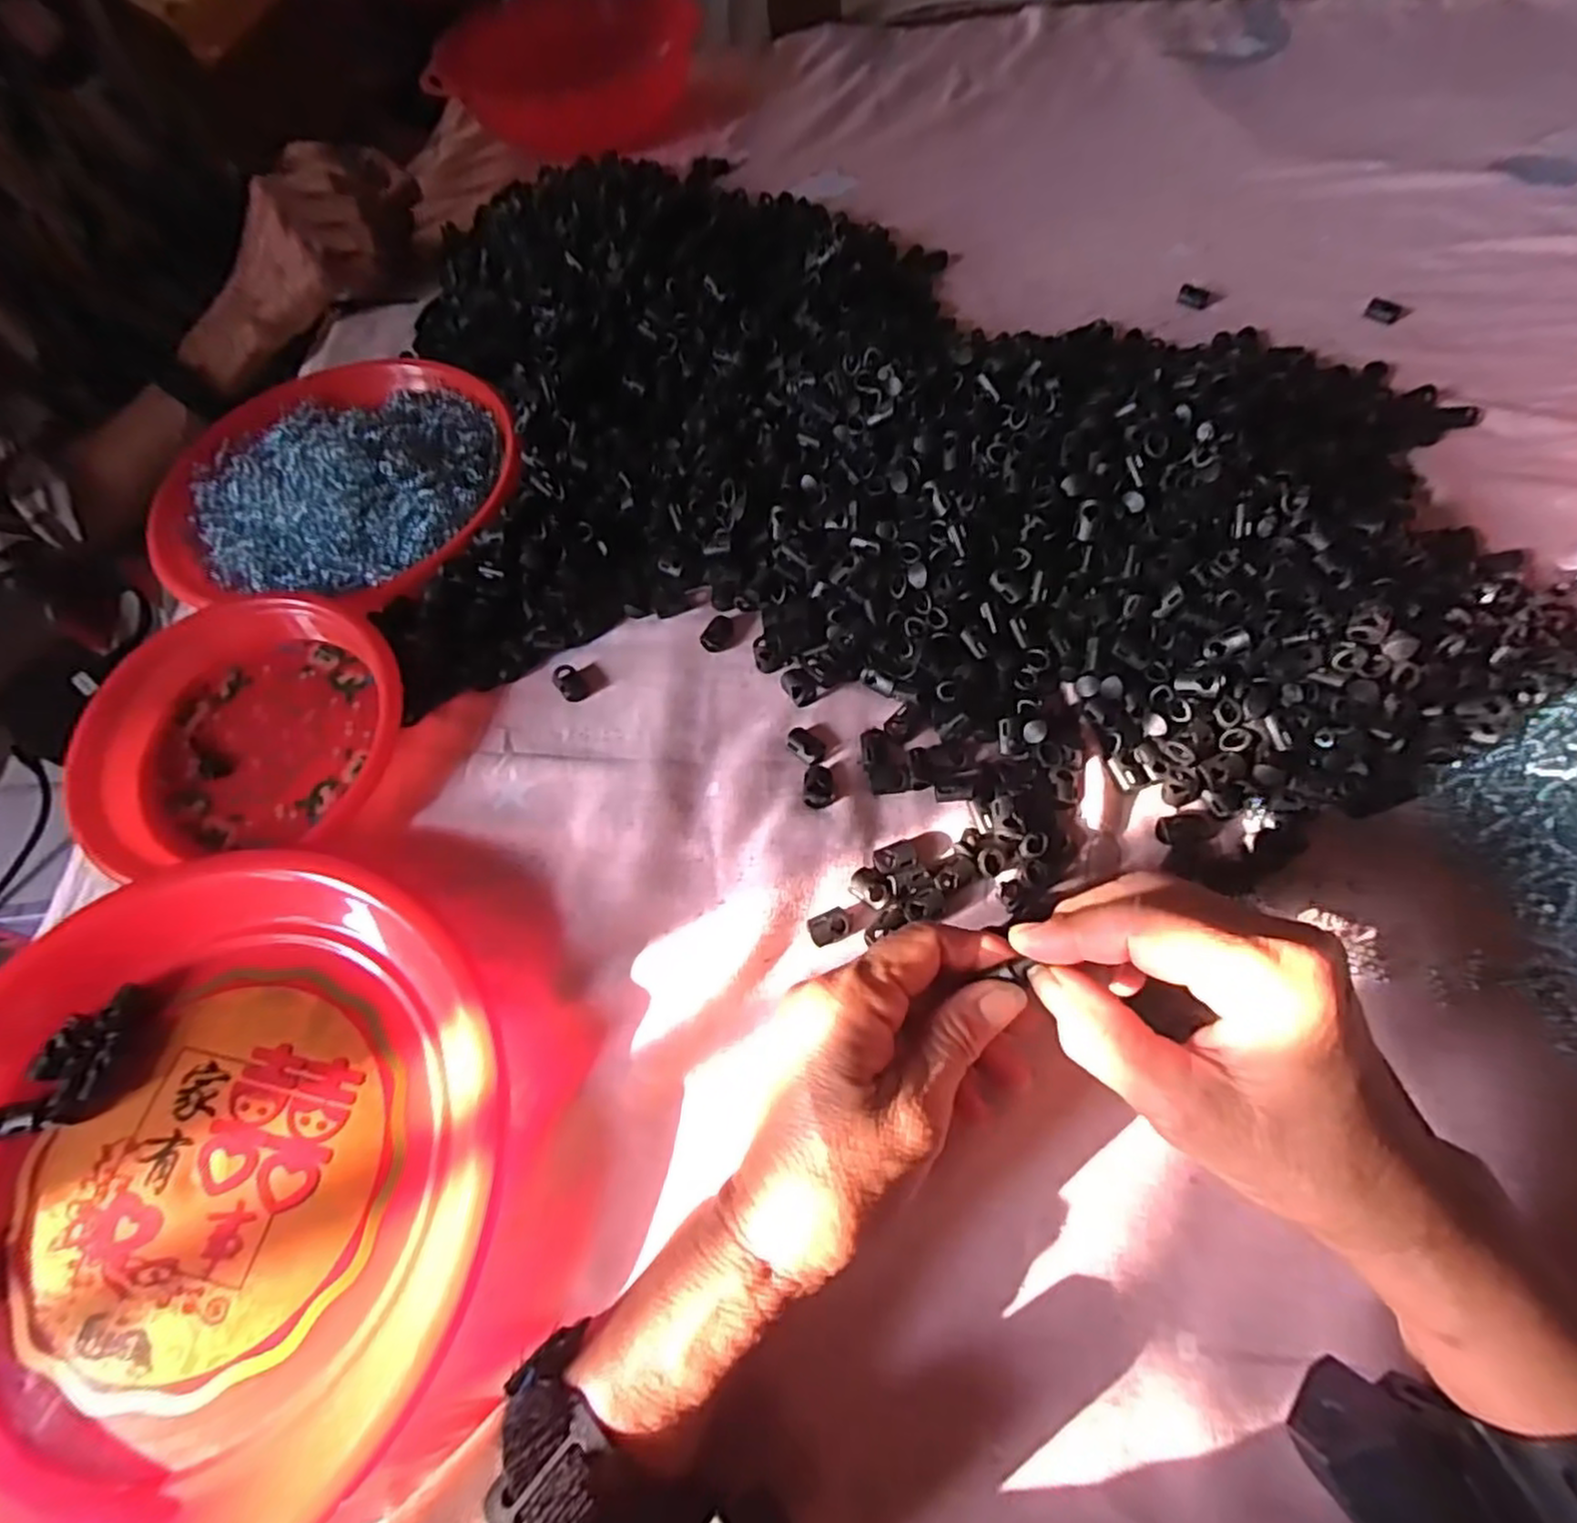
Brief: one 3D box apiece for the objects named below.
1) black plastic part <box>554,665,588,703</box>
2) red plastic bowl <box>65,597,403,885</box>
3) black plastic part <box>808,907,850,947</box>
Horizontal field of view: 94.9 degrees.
[{"bbox_3d":[-0.121,-0.044,0.402,0.014,0.005,0.023,-34,66,-12],"label":"black plastic part"},{"bbox_3d":[-0.289,-0.015,0.377,0.156,0.039,0.152,-2,64,3],"label":"red plastic bowl"},{"bbox_3d":[0.019,0.074,0.325,0.018,0.007,0.013,-23,64,-7],"label":"black plastic part"}]

